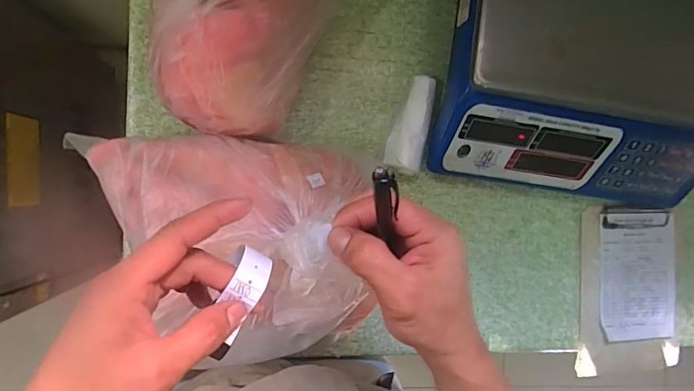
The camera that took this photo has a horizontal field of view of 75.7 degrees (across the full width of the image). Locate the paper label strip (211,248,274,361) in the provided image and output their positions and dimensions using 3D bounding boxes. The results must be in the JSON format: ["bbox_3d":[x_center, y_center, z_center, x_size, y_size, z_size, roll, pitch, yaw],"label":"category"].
[{"bbox_3d":[-0.067,0.068,0.282,0.025,0.018,0.070,18,77,-8],"label":"paper label strip"}]

